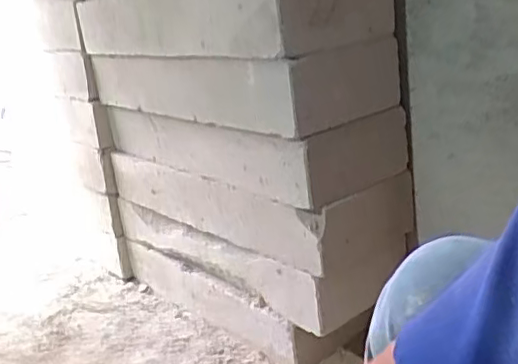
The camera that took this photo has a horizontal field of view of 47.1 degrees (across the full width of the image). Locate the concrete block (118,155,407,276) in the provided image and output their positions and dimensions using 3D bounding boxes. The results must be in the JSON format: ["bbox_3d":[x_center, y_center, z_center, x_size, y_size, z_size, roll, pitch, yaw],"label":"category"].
[{"bbox_3d":[-0.044,0.020,1.047,0.586,0.104,0.199,12,26,44],"label":"concrete block"}]

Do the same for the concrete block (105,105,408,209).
[{"bbox_3d":[-0.035,-0.088,1.045,0.228,0.098,0.585,-21,23,-35],"label":"concrete block"}]

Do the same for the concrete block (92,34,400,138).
[{"bbox_3d":[-0.070,-0.175,1.000,0.236,0.102,0.589,-21,23,-36],"label":"concrete block"}]

